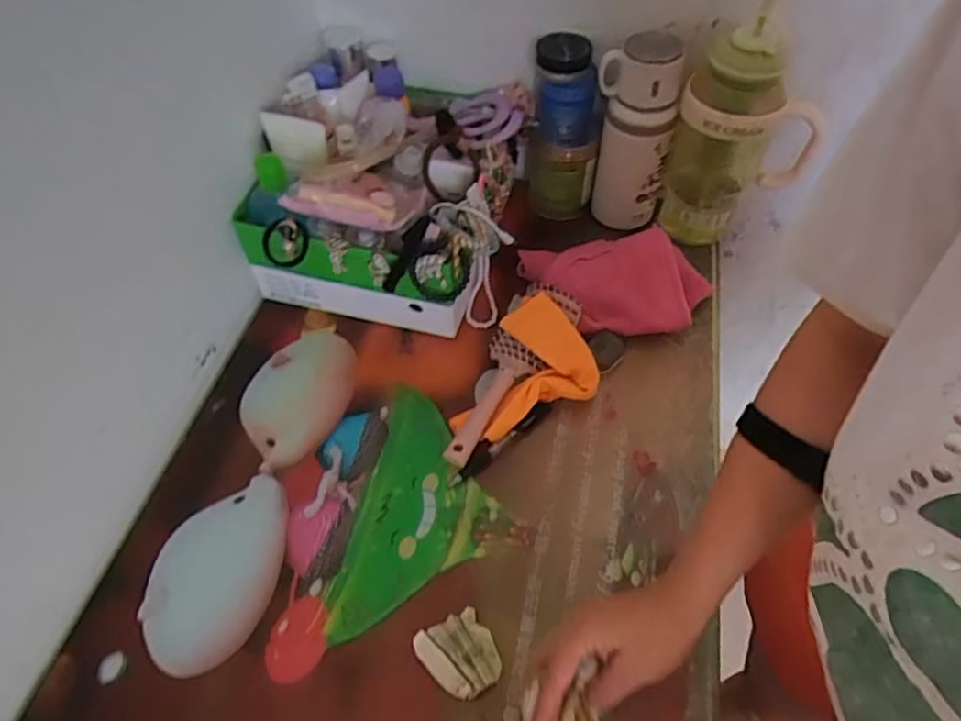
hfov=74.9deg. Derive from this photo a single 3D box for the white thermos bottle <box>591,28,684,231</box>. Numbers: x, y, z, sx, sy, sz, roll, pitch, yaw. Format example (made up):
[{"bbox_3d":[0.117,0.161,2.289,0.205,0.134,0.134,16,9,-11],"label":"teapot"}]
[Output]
[{"bbox_3d":[0.184,-0.277,0.753,0.094,0.218,0.099,15,55,9],"label":"white thermos bottle"}]

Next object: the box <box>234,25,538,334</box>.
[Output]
[{"bbox_3d":[-0.098,-0.208,0.751,0.275,0.188,0.307,10,54,6],"label":"box"}]

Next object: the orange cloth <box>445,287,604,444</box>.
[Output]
[{"bbox_3d":[0.036,0.012,0.659,0.162,0.024,0.118,-30,75,-11],"label":"orange cloth"}]

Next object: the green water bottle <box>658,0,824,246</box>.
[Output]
[{"bbox_3d":[0.289,-0.256,0.726,0.141,0.245,0.101,-13,55,-11],"label":"green water bottle"}]

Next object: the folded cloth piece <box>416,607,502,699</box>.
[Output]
[{"bbox_3d":[-0.015,0.242,0.517,0.056,0.027,0.064,-30,60,-21],"label":"folded cloth piece"}]

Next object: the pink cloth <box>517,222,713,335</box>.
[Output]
[{"bbox_3d":[0.159,-0.088,0.736,0.210,0.064,0.130,-3,54,-3],"label":"pink cloth"}]

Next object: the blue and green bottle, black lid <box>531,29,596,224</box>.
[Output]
[{"bbox_3d":[0.101,-0.283,0.772,0.078,0.204,0.075,-2,54,-3],"label":"blue and green bottle, black lid"}]

